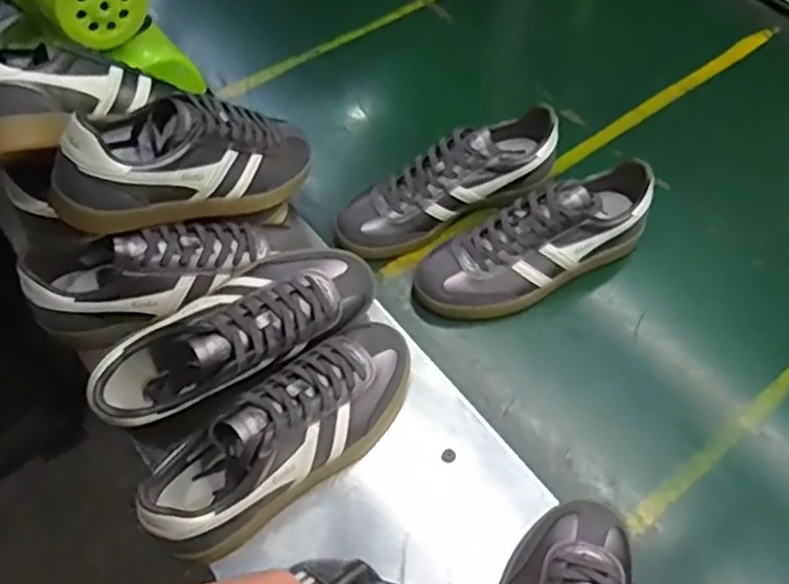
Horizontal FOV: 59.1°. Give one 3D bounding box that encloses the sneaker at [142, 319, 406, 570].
[{"bbox_3d":[-0.086,0.113,0.580,0.086,0.085,0.254,39,66,23],"label":"sneaker"}]

